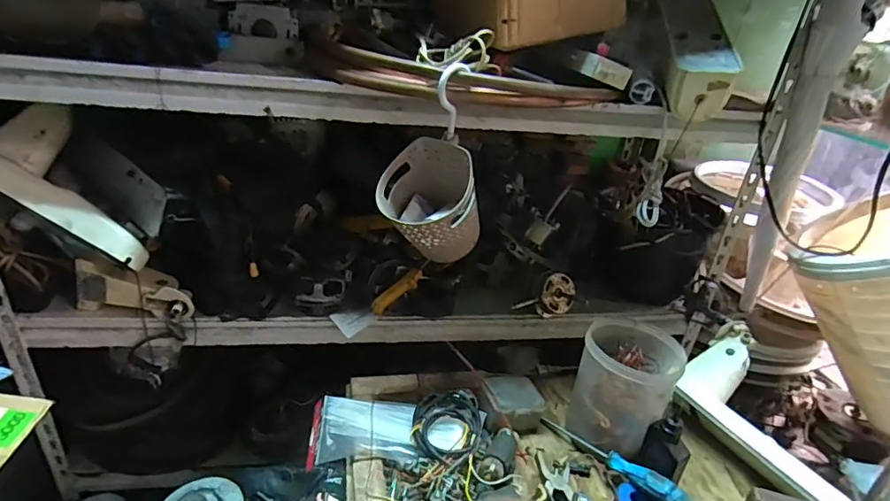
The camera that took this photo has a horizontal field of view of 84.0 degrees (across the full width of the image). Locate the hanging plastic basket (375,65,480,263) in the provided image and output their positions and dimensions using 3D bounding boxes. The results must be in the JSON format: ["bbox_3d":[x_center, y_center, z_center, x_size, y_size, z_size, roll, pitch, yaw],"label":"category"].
[{"bbox_3d":[-0.015,-0.097,0.636,0.137,0.230,0.123,4,28,-2],"label":"hanging plastic basket"}]

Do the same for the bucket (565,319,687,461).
[{"bbox_3d":[0.273,0.208,0.760,0.126,0.149,0.130,4,28,-2],"label":"bucket"}]

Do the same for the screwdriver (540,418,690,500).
[{"bbox_3d":[0.236,0.302,0.716,0.028,0.027,0.232,-14,14,-31],"label":"screwdriver"}]

